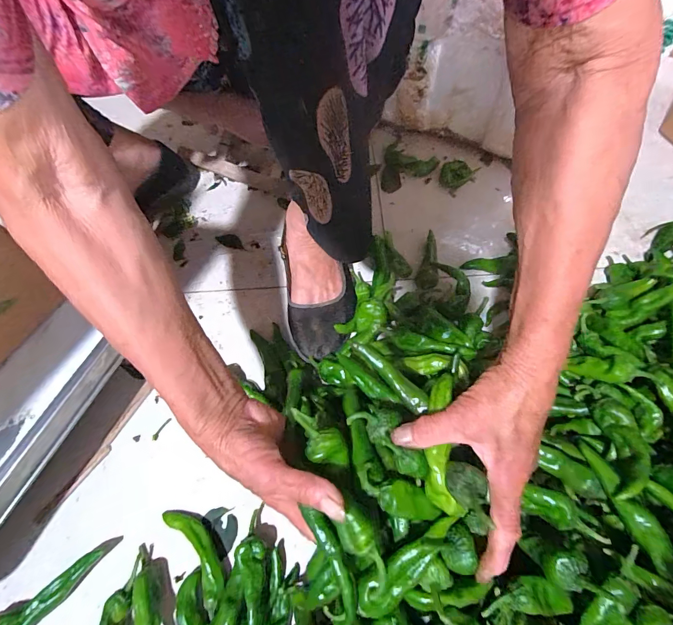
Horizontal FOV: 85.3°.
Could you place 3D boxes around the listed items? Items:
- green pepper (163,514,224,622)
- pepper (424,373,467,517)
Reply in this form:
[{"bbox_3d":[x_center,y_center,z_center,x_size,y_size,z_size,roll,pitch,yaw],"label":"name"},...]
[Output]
[{"bbox_3d":[-0.141,0.245,0.374,0.031,0.016,0.104,-37,66,-16],"label":"green pepper"},{"bbox_3d":[0.086,0.104,0.299,0.028,0.027,0.107,5,67,5],"label":"pepper"}]

